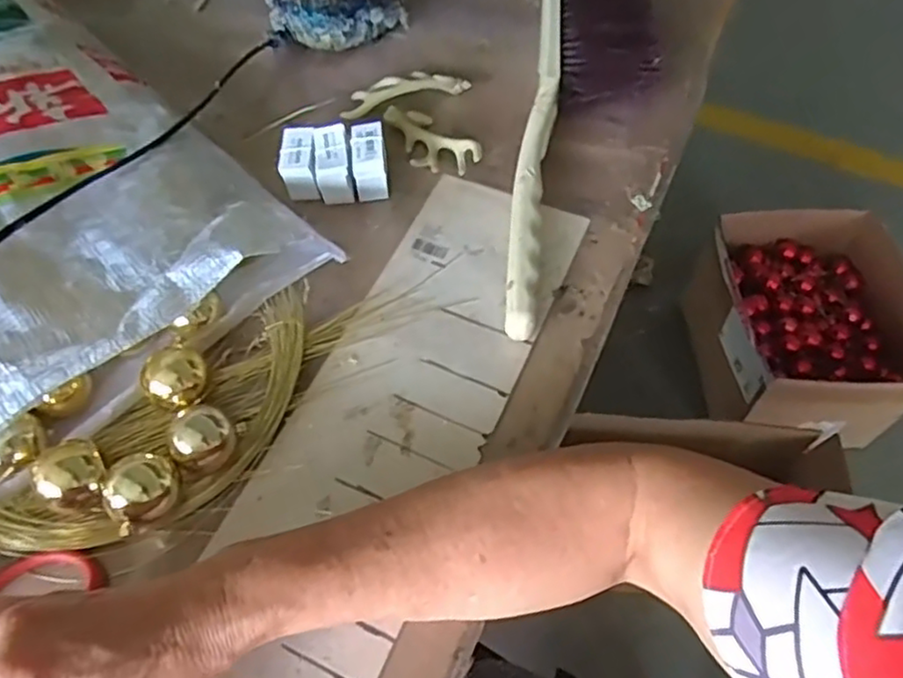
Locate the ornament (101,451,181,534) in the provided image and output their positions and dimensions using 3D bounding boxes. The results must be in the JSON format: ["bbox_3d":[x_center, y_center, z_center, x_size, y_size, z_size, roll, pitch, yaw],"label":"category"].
[{"bbox_3d":[-0.161,0.081,0.358,0.033,0.037,0.036,-25,62,-14],"label":"ornament"}]

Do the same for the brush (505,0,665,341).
[{"bbox_3d":[0.103,-0.169,0.500,0.093,0.043,0.401,8,59,5],"label":"brush"}]

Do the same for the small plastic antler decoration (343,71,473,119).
[{"bbox_3d":[-0.036,-0.197,0.530,0.101,0.024,0.018,-13,59,-7],"label":"small plastic antler decoration"}]

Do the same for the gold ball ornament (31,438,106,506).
[{"bbox_3d":[-0.200,0.071,0.359,0.030,0.032,0.037,-24,61,-14],"label":"gold ball ornament"}]

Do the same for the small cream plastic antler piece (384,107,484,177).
[{"bbox_3d":[-0.017,-0.147,0.498,0.039,0.025,0.092,-31,63,-17],"label":"small cream plastic antler piece"}]

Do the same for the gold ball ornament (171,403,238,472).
[{"bbox_3d":[-0.137,0.056,0.373,0.032,0.030,0.030,0,58,0],"label":"gold ball ornament"}]

